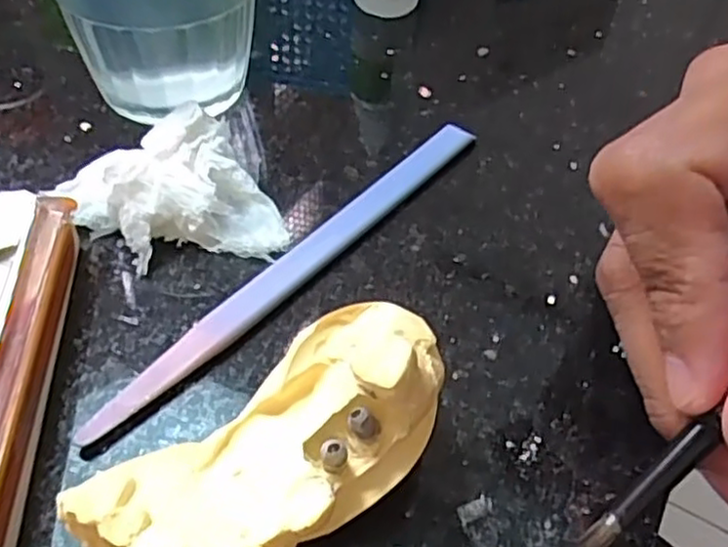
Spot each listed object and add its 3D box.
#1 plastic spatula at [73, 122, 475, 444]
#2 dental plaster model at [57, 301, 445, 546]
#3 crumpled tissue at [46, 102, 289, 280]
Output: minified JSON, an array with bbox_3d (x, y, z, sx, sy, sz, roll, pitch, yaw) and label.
[{"bbox_3d":[-0.014,-0.005,0.180,0.011,0.005,0.135,33,54,22],"label":"plastic spatula"},{"bbox_3d":[-0.014,0.033,0.128,0.068,0.035,0.031,-32,59,-28],"label":"dental plaster model"},{"bbox_3d":[-0.047,-0.019,0.180,0.043,0.022,0.045,-31,58,-28],"label":"crumpled tissue"}]

